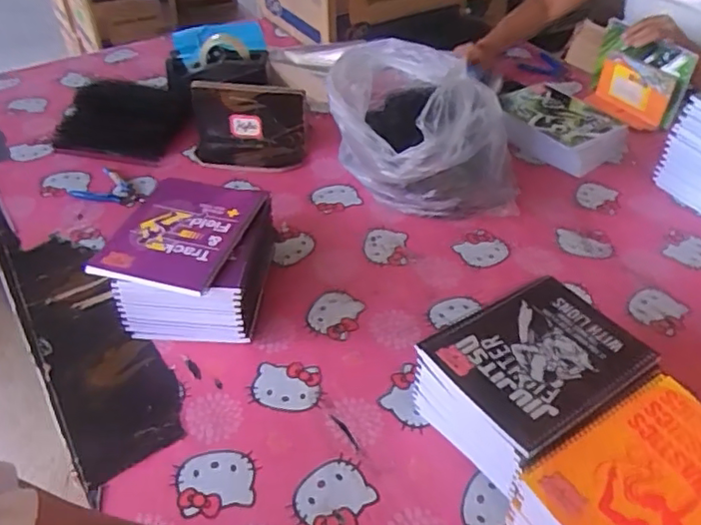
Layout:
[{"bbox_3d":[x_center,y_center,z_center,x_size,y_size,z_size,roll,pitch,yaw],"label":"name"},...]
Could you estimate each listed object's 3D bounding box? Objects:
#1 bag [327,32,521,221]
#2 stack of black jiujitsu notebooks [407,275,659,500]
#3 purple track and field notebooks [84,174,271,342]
[{"bbox_3d":[0.097,-0.219,0.988,0.256,0.193,0.325,-21,46,-23],"label":"bag"},{"bbox_3d":[0.190,0.133,0.663,0.196,0.121,0.164,-23,47,-25],"label":"stack of black jiujitsu notebooks"},{"bbox_3d":[-0.200,-0.004,0.811,0.173,0.114,0.200,8,42,7],"label":"purple track and field notebooks"}]

